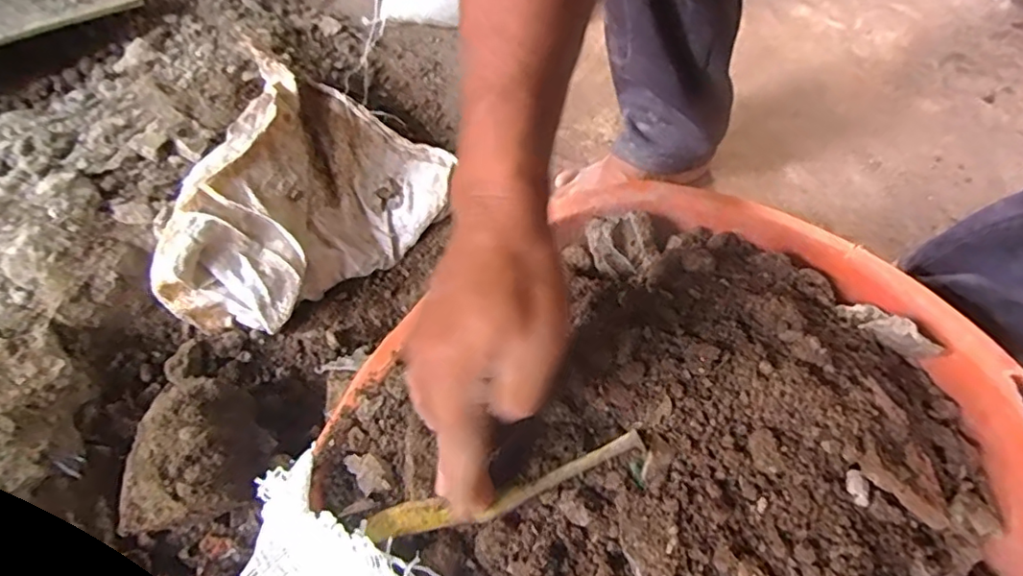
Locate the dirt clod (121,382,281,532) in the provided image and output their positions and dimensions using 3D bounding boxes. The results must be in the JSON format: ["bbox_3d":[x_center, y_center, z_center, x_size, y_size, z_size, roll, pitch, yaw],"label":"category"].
[{"bbox_3d":[-0.234,0.119,0.421,0.086,0.053,0.104,-8,57,-8],"label":"dirt clod"}]

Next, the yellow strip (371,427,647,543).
[{"bbox_3d":[-0.005,0.109,0.310,0.157,0.013,0.022,-21,59,2],"label":"yellow strip"}]

